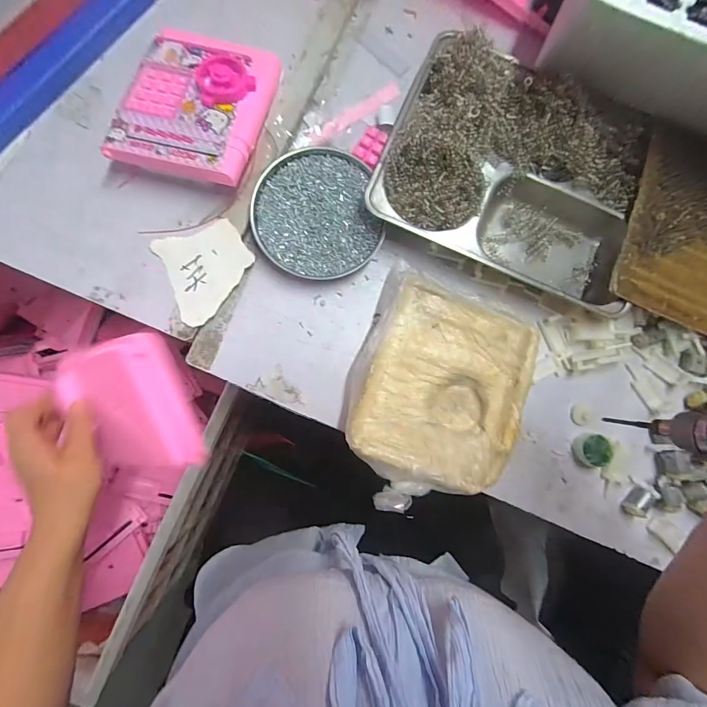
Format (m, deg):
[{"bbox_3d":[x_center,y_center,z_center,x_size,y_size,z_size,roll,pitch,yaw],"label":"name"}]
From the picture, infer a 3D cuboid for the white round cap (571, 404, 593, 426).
[{"bbox_3d":[0.243,0.066,0.393,0.024,0.004,0.022,0,85,-2],"label":"white round cap"}]

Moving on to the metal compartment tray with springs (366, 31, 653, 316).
[{"bbox_3d":[0.164,-0.182,0.375,0.259,0.050,0.199,21,85,0],"label":"metal compartment tray with springs"}]

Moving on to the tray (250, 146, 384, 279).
[{"bbox_3d":[-0.039,-0.145,0.383,0.124,0.017,0.131,0,85,-2],"label":"tray"}]

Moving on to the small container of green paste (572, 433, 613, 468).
[{"bbox_3d":[0.248,0.101,0.379,0.033,0.015,0.034,0,85,-2],"label":"small container of green paste"}]

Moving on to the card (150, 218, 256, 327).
[{"bbox_3d":[-0.148,-0.087,0.380,0.087,0.009,0.093,-26,87,-4],"label":"card"}]

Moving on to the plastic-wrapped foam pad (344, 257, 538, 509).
[{"bbox_3d":[0.079,0.041,0.366,0.159,0.048,0.213,21,85,0],"label":"plastic-wrapped foam pad"}]

